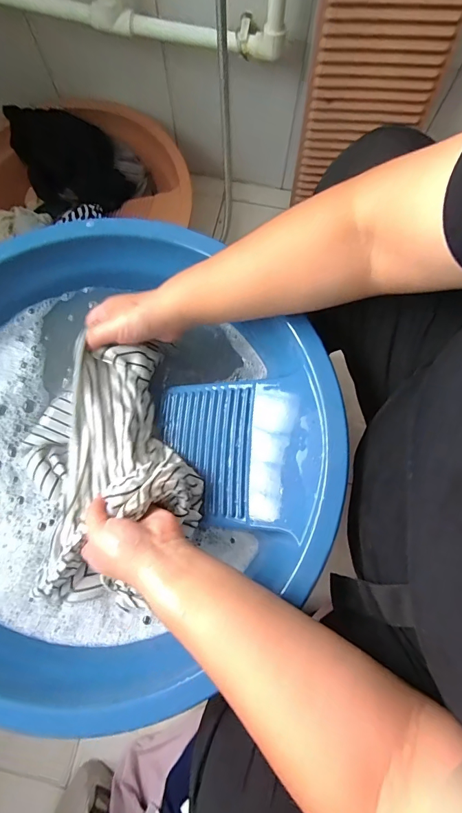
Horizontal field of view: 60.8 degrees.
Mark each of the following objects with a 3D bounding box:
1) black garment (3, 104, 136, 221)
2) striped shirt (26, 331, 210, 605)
[{"bbox_3d":[-0.340,-0.528,0.845,0.225,0.107,0.203,-12,77,-4],"label":"black garment"},{"bbox_3d":[-0.132,0.067,0.407,0.181,0.093,0.264,-13,77,-4],"label":"striped shirt"}]

